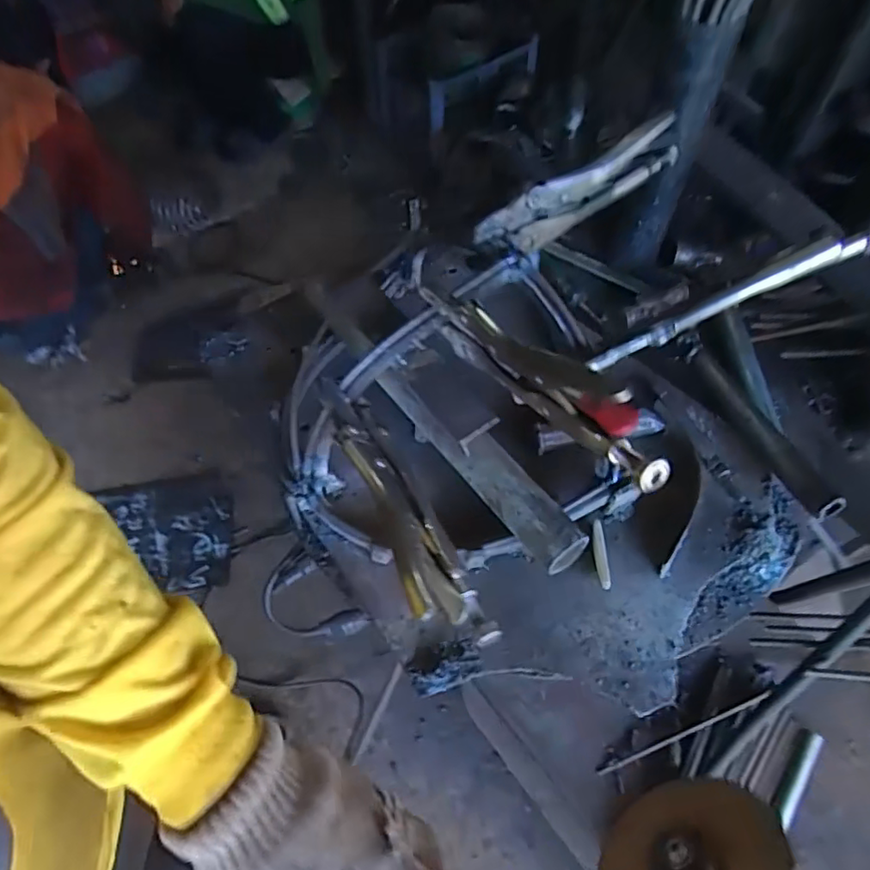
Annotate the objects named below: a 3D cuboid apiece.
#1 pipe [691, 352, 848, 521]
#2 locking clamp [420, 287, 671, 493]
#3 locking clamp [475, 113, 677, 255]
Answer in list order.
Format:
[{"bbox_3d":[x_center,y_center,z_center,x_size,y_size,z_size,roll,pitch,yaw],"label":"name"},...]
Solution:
[{"bbox_3d":[0.235,0.000,0.452,0.015,0.025,0.149,-17,54,-11],"label":"pipe"},{"bbox_3d":[0.044,-0.037,0.311,0.014,0.050,0.173,-30,43,-16],"label":"locking clamp"},{"bbox_3d":[0.100,-0.164,0.413,0.171,0.046,0.021,-33,64,-16],"label":"locking clamp"}]

